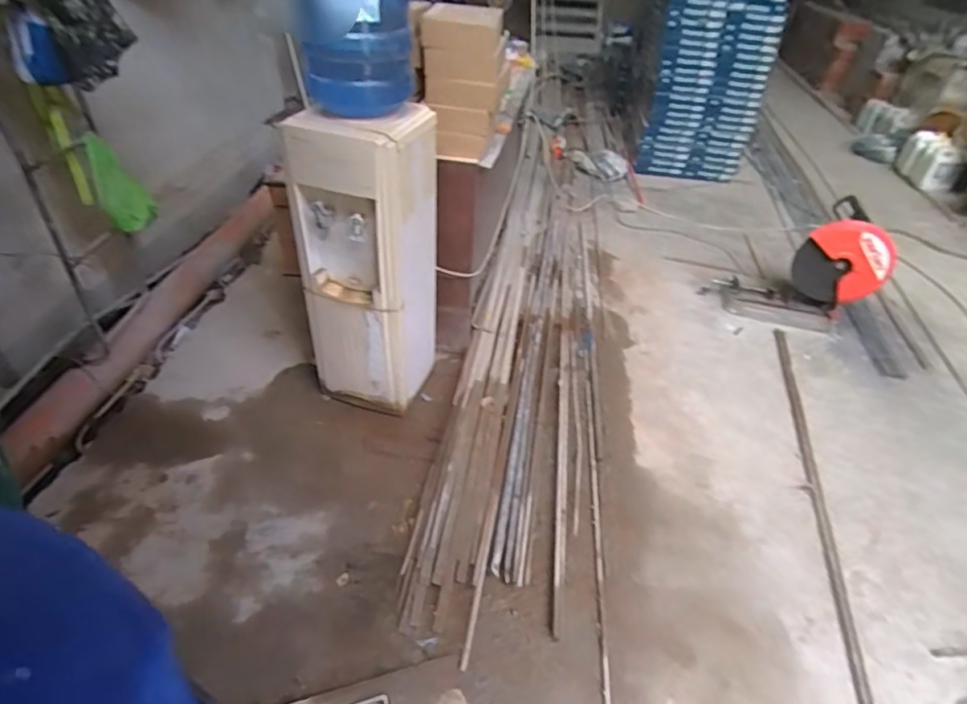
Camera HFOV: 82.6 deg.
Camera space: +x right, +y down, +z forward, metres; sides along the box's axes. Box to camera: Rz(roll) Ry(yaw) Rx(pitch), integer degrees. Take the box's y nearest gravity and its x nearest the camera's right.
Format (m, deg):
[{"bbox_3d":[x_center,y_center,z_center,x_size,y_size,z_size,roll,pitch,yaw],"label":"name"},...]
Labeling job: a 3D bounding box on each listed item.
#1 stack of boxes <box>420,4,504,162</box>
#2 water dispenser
[{"bbox_3d":[-0.060,-0.818,1.680,0.218,0.370,0.241,3,41,1],"label":"stack of boxes"},{"bbox_3d":[-0.346,-0.273,1.704,0.325,0.897,0.331,17,43,16],"label":"water dispenser"}]

